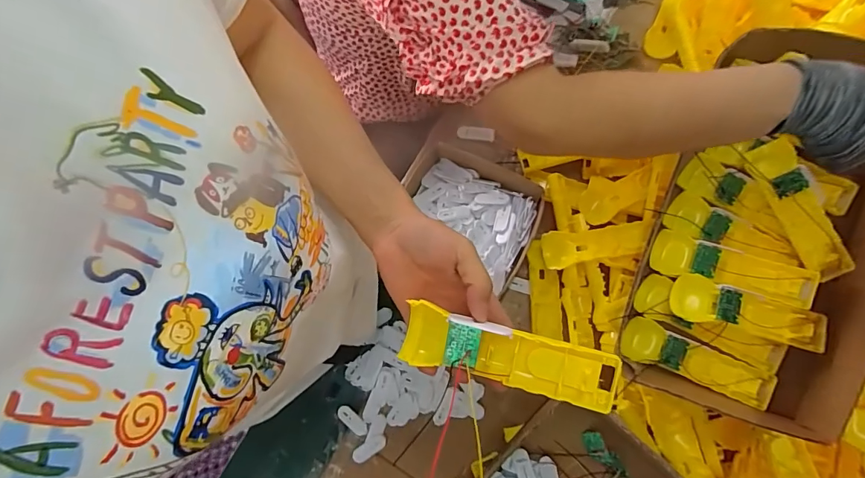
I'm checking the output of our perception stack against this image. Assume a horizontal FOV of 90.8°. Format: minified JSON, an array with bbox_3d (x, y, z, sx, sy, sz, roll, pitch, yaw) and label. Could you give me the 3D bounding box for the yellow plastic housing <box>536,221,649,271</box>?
[{"bbox_3d":[0.219,0.006,0.575,0.140,0.016,0.048,-11,79,11],"label":"yellow plastic housing"}]

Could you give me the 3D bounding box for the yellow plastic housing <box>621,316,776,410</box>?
[{"bbox_3d":[0.310,0.143,0.499,0.165,0.032,0.049,21,80,5],"label":"yellow plastic housing"}]

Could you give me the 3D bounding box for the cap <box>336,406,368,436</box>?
[{"bbox_3d":[-0.113,0.256,0.601,0.050,0.004,0.020,38,82,7],"label":"cap"}]

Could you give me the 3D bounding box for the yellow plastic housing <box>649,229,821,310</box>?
[{"bbox_3d":[0.341,0.034,0.484,0.165,0.026,0.047,17,80,17],"label":"yellow plastic housing"}]

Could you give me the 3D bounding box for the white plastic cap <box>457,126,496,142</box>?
[{"bbox_3d":[0.068,-0.167,0.676,0.058,0.011,0.017,11,80,3],"label":"white plastic cap"}]

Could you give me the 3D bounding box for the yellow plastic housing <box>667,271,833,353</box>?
[{"bbox_3d":[0.353,0.084,0.475,0.158,0.025,0.047,17,80,4],"label":"yellow plastic housing"}]

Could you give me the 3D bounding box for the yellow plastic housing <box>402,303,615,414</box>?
[{"bbox_3d":[0.054,0.089,0.322,0.159,0.025,0.043,12,80,12],"label":"yellow plastic housing"}]

